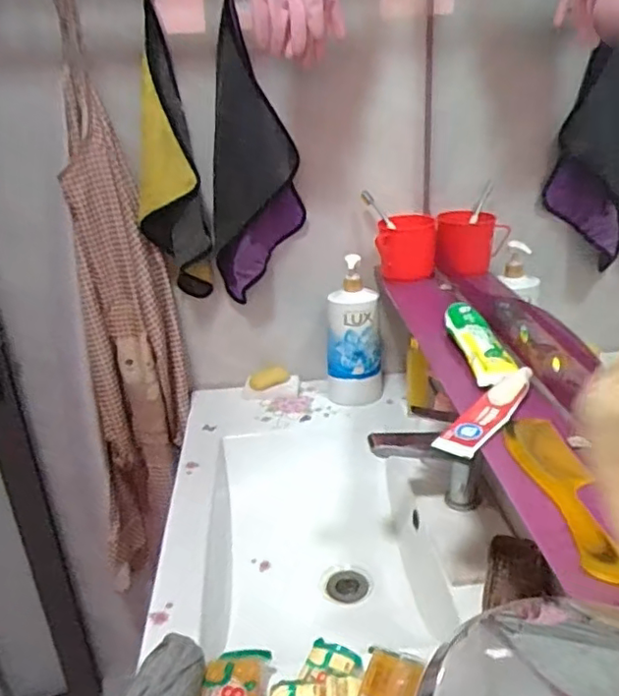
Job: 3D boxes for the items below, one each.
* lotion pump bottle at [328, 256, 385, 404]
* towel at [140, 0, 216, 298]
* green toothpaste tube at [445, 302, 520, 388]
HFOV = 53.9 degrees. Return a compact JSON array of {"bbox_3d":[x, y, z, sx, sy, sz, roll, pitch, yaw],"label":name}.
[{"bbox_3d":[0.080,-0.020,1.099,0.100,0.254,0.065,-2,24,3],"label":"lotion pump bottle"},{"bbox_3d":[-0.230,-0.311,0.984,0.107,0.475,0.070,-8,25,-11],"label":"towel"},{"bbox_3d":[0.207,-0.008,0.746,0.047,0.025,0.190,-4,24,-1],"label":"green toothpaste tube"}]

